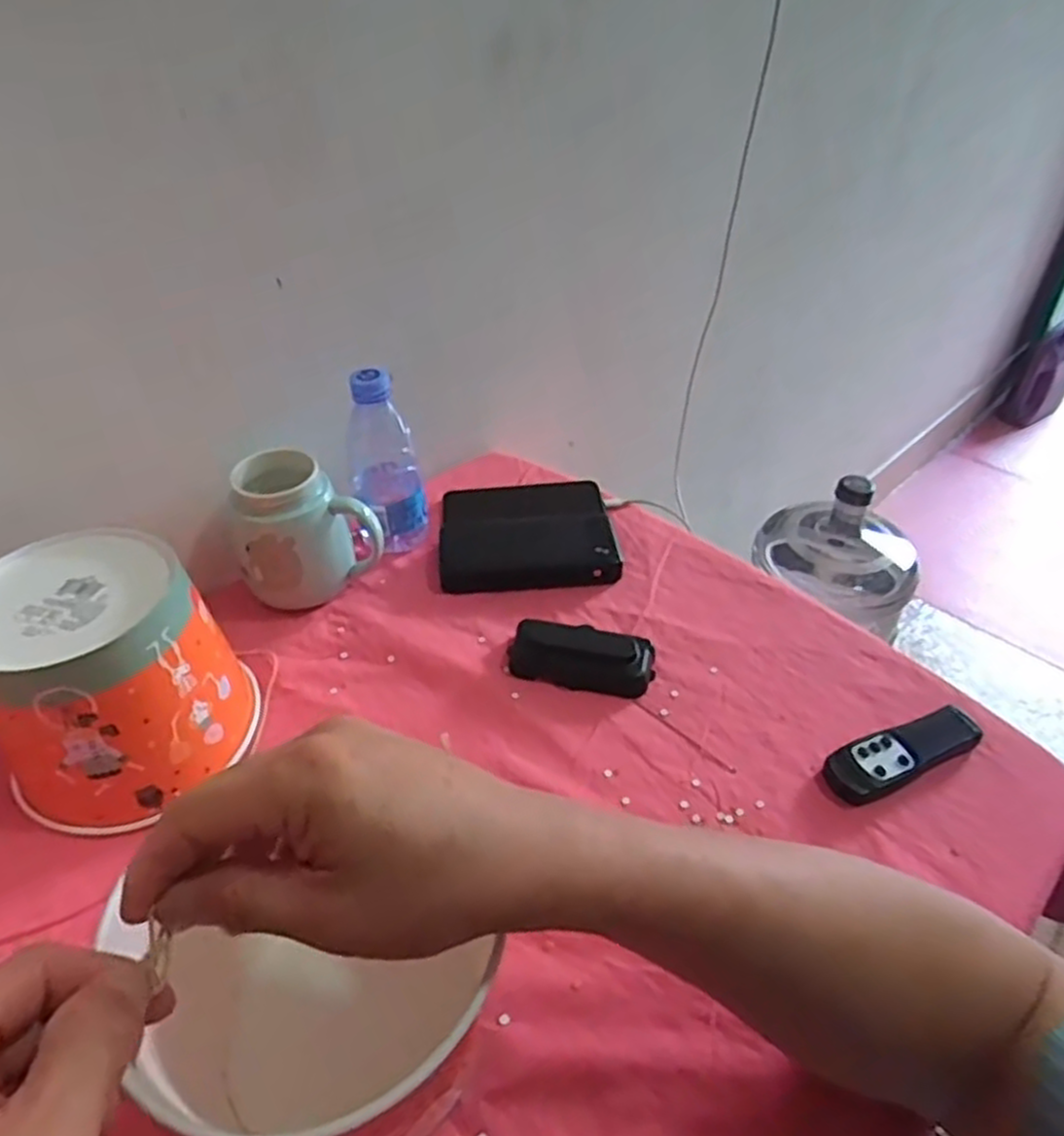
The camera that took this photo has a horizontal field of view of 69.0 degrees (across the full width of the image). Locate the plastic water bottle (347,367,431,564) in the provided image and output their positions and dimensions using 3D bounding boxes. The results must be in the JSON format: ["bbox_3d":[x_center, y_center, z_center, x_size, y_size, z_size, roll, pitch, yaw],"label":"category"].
[{"bbox_3d":[-0.127,-0.089,0.662,0.066,0.154,0.060,-6,41,-8],"label":"plastic water bottle"}]

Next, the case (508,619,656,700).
[{"bbox_3d":[0.037,0.067,0.590,0.107,0.022,0.049,9,41,10],"label":"case"}]

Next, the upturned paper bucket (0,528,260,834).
[{"bbox_3d":[-0.270,0.068,0.504,0.140,0.128,0.143,0,40,0],"label":"upturned paper bucket"}]

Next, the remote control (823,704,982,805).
[{"bbox_3d":[0.253,0.123,0.524,0.119,0.016,0.038,-17,43,-19],"label":"remote control"}]

